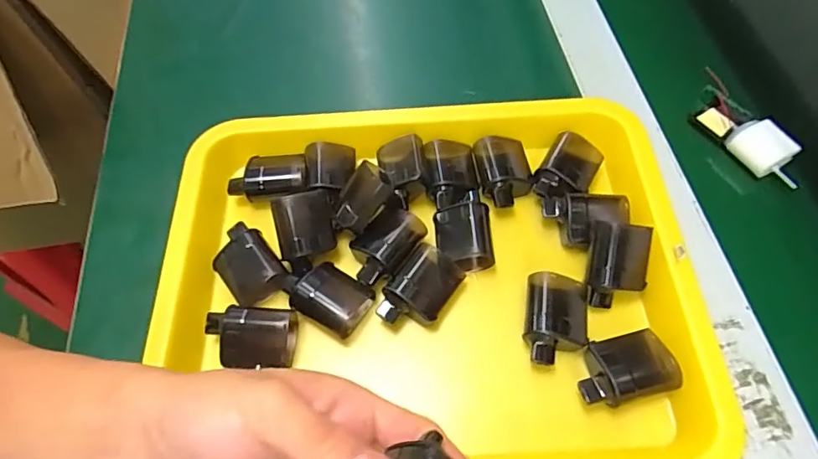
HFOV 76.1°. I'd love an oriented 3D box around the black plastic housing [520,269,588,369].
[{"bbox_3d":[0.091,0.054,0.324,0.038,0.023,0.062,8,61,8],"label":"black plastic housing"}]

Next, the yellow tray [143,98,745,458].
[{"bbox_3d":[0.007,0.032,0.342,0.338,0.034,0.263,-4,60,2],"label":"yellow tray"}]

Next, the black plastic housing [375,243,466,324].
[{"bbox_3d":[0.008,0.039,0.335,0.032,0.029,0.055,31,67,19],"label":"black plastic housing"}]

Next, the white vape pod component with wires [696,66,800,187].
[{"bbox_3d":[0.262,-0.078,0.407,0.041,0.026,0.110,-17,61,-6],"label":"white vape pod component with wires"}]

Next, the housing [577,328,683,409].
[{"bbox_3d":[0.126,0.082,0.309,0.056,0.019,0.038,-14,61,-4],"label":"housing"}]

